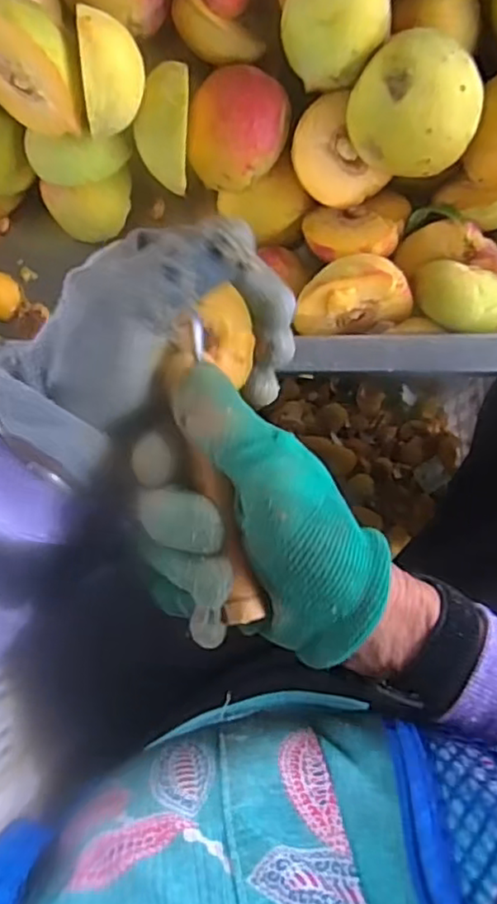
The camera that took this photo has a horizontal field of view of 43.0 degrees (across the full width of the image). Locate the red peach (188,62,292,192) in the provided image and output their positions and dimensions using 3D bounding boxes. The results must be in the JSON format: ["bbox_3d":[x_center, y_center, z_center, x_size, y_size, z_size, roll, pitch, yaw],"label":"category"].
[{"bbox_3d":[-0.006,-0.196,0.388,0.059,0.049,0.059,0,85,5],"label":"red peach"}]

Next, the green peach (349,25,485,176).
[{"bbox_3d":[0.091,-0.188,0.347,0.067,0.052,0.056,18,87,7],"label":"green peach"}]

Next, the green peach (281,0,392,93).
[{"bbox_3d":[0.047,-0.228,0.345,0.055,0.054,0.046,8,86,6],"label":"green peach"}]

